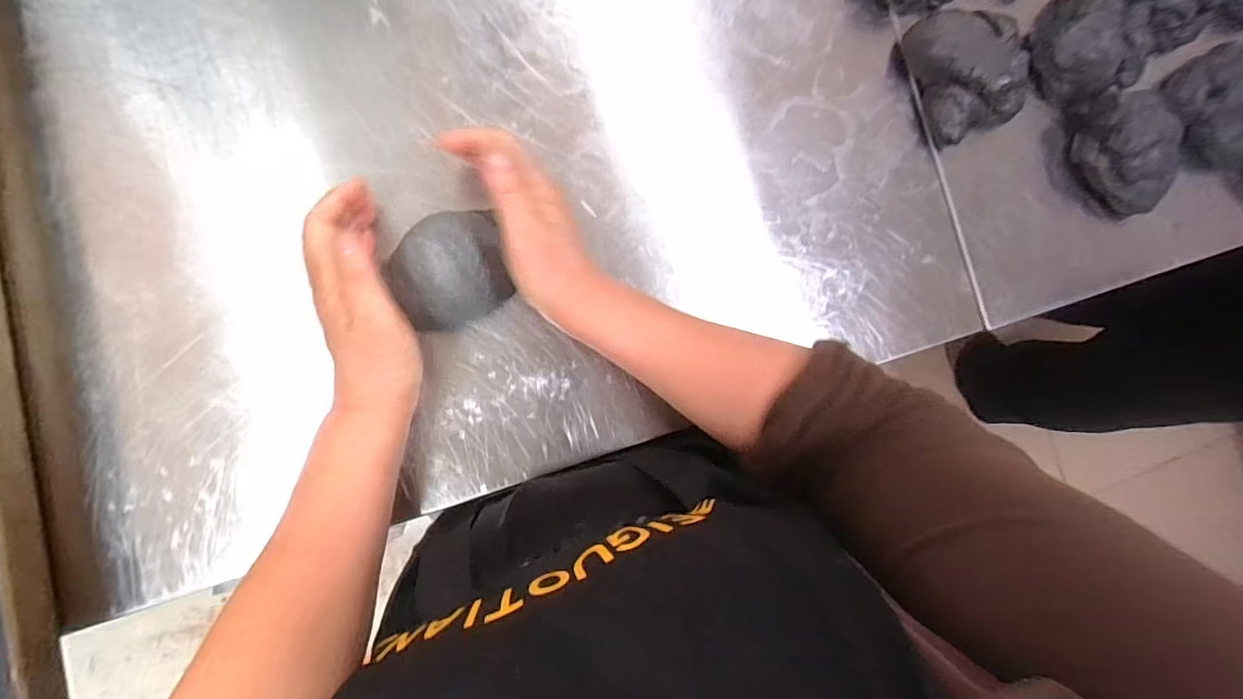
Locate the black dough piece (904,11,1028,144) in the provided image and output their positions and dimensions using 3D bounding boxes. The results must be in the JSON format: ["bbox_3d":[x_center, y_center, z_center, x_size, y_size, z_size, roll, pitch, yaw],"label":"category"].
[{"bbox_3d":[0.285,-0.228,0.450,0.082,0.038,0.096,-20,91,-10],"label":"black dough piece"}]

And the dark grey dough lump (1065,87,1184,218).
[{"bbox_3d":[0.430,-0.168,0.465,0.060,0.046,0.108,-21,91,-10],"label":"dark grey dough lump"}]

